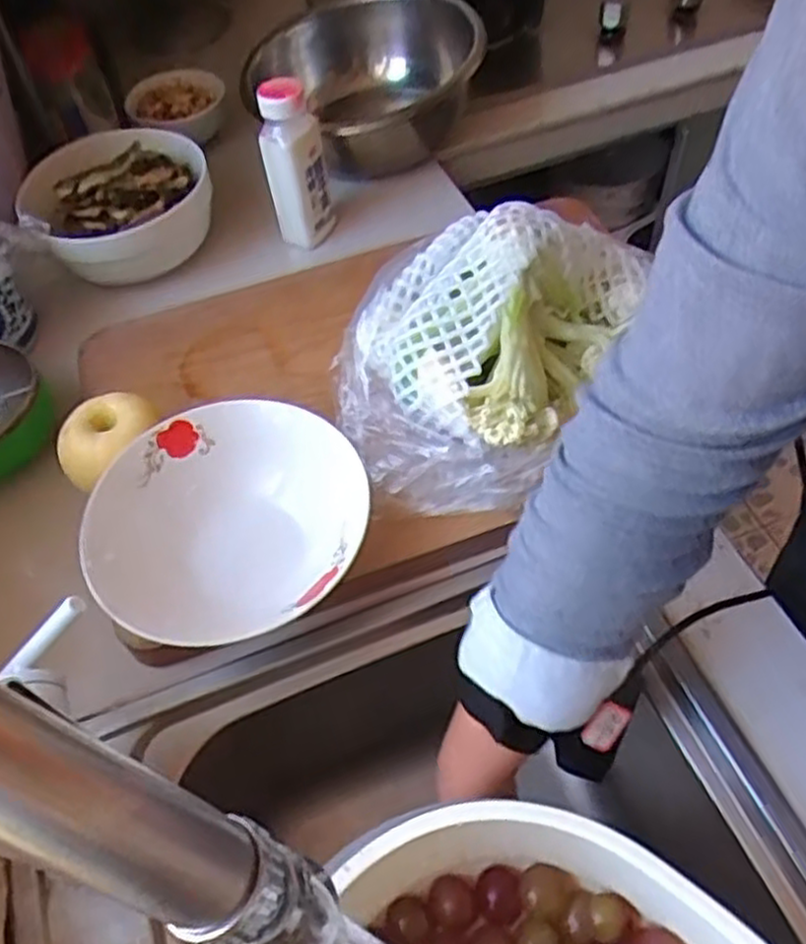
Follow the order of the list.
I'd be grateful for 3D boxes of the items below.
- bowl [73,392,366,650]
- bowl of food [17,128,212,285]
[{"bbox_3d":[-0.108,0.039,0.491,0.168,0.060,0.167,-2,55,3],"label":"bowl"},{"bbox_3d":[-0.262,-0.251,0.722,0.173,0.077,0.139,-40,61,-21],"label":"bowl of food"}]

